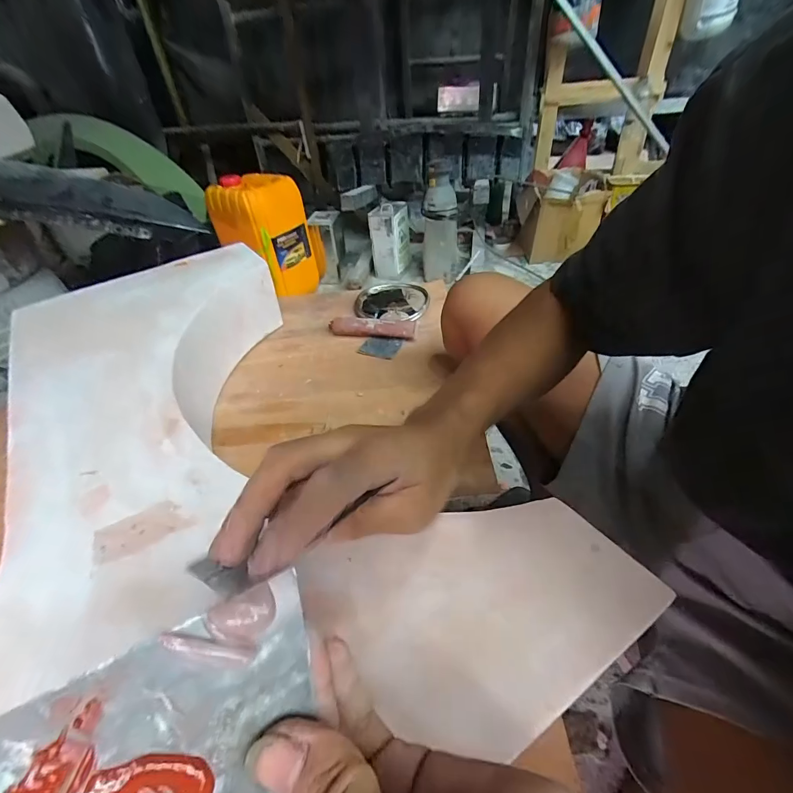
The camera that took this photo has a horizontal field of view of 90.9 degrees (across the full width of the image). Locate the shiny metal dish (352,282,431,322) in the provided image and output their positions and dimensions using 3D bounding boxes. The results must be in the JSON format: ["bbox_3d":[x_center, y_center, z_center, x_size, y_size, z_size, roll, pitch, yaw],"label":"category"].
[{"bbox_3d":[-0.010,-0.190,0.797,0.144,0.019,0.145,-3,42,3],"label":"shiny metal dish"}]

